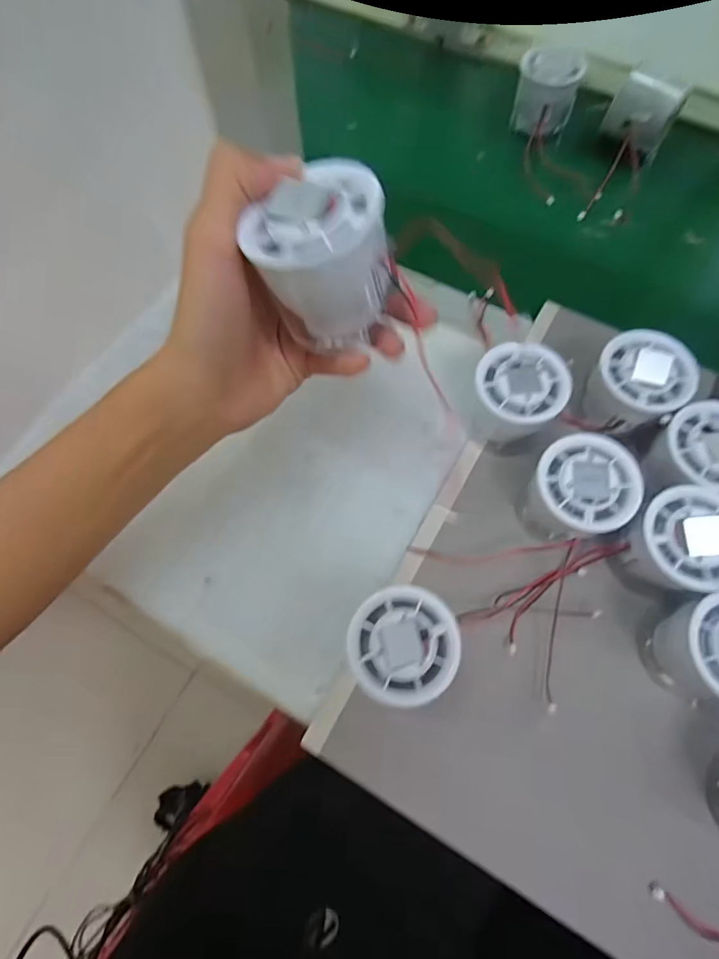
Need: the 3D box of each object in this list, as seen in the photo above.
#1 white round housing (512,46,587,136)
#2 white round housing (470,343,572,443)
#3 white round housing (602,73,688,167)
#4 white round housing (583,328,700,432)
[{"bbox_3d":[0.174,-0.367,0.460,0.052,0.061,0.052,0,70,0],"label":"white round housing"},{"bbox_3d":[0.103,-0.054,0.323,0.055,0.057,0.056,0,70,0],"label":"white round housing"},{"bbox_3d":[0.259,-0.333,0.441,0.056,0.051,0.041,30,71,11],"label":"white round housing"},{"bbox_3d":[0.181,-0.061,0.321,0.056,0.054,0.057,0,68,0],"label":"white round housing"}]

